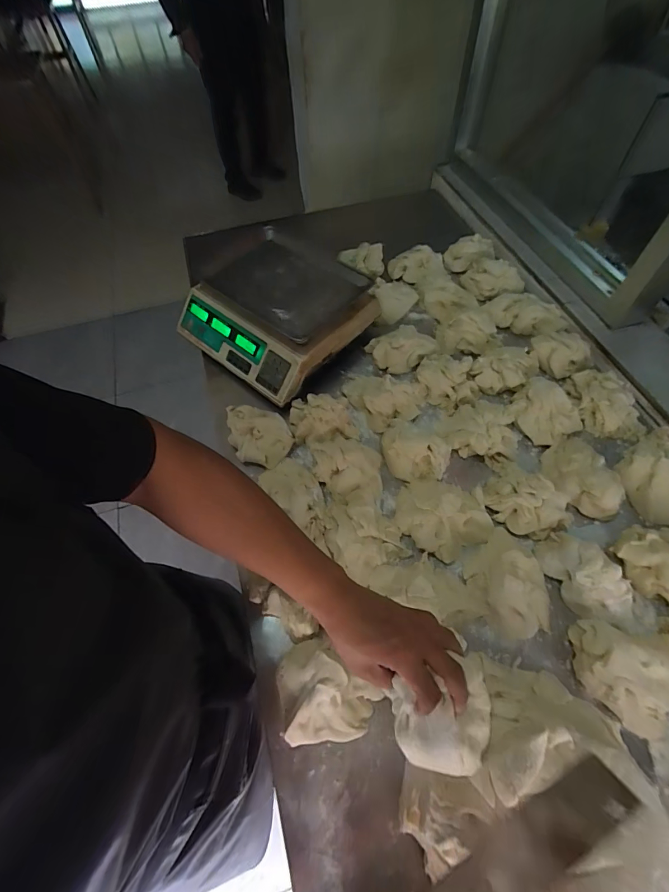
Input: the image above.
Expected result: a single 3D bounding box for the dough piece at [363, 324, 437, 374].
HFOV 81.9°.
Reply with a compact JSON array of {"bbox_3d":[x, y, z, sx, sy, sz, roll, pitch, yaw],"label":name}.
[{"bbox_3d":[0.153,-0.214,0.833,0.146,0.061,0.097,-17,59,-8],"label":"dough piece"}]

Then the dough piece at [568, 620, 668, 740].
[{"bbox_3d":[0.384,0.300,0.498,0.120,0.056,0.116,-1,59,2],"label":"dough piece"}]

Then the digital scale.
[{"bbox_3d":[-0.142,-0.311,0.834,0.376,0.110,0.314,37,67,22],"label":"digital scale"}]

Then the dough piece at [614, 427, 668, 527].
[{"bbox_3d":[0.547,0.058,0.638,0.110,0.054,0.169,-16,59,-7],"label":"dough piece"}]

